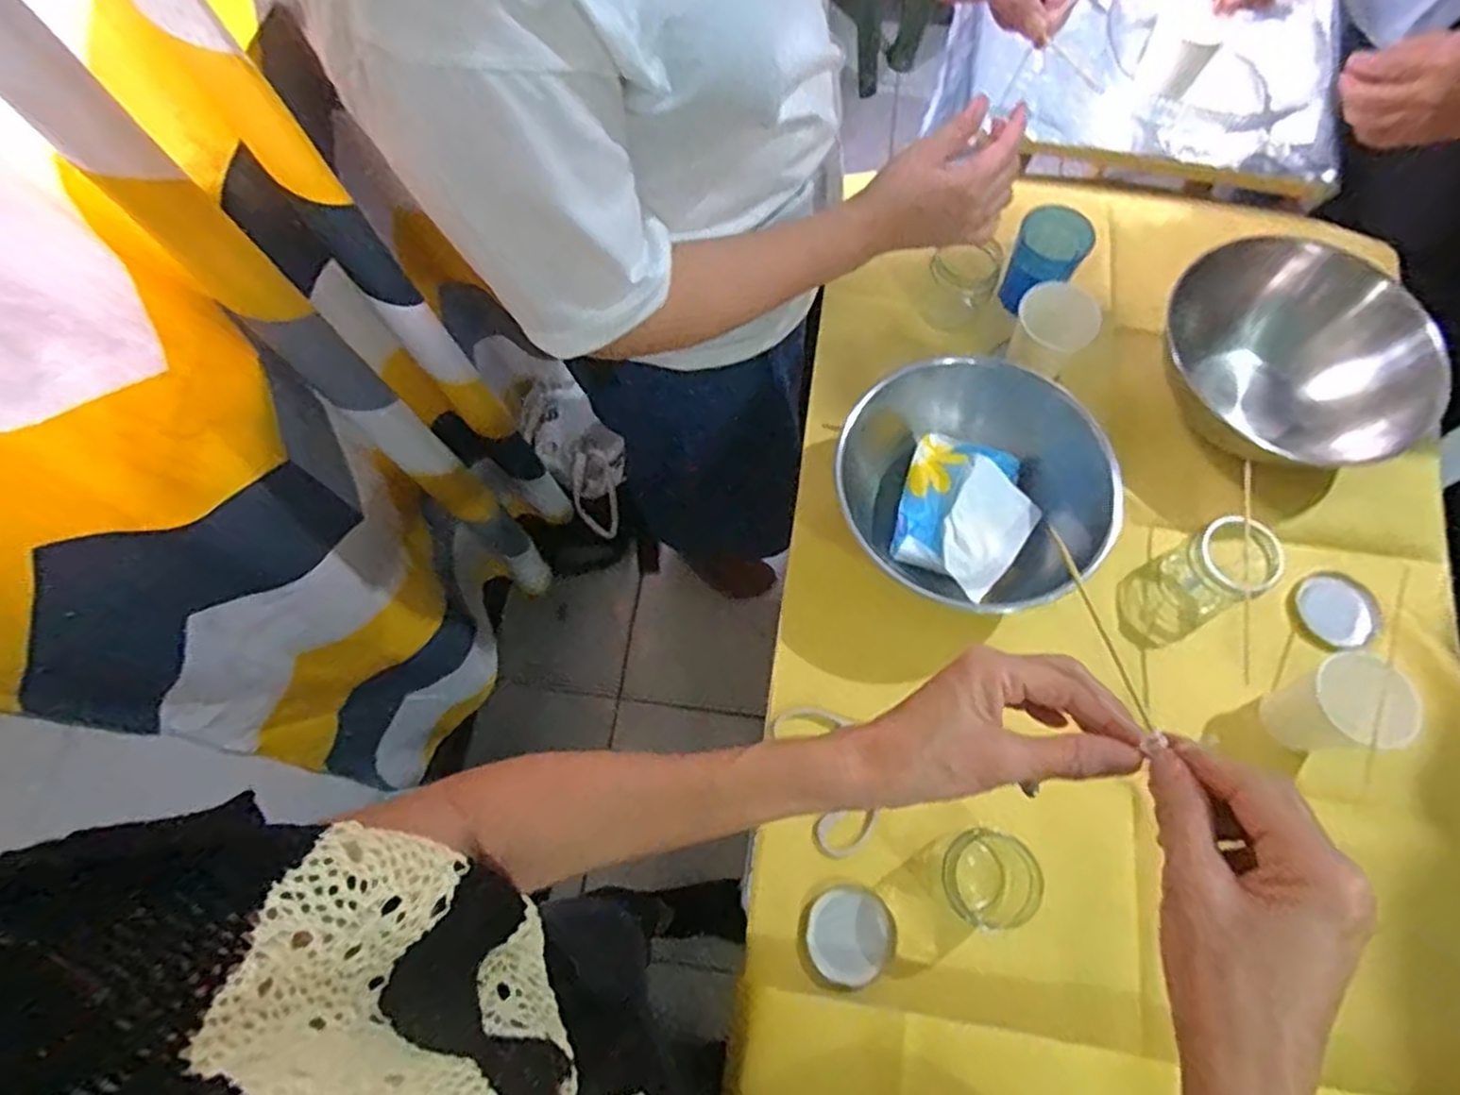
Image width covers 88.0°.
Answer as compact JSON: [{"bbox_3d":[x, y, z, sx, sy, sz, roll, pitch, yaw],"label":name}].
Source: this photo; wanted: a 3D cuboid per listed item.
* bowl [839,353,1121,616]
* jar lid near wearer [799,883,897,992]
[{"bbox_3d":[0.214,-0.059,0.683,0.201,0.127,0.194,-1,69,1],"label":"bowl"},{"bbox_3d":[0.093,0.310,0.601,0.076,0.006,0.070,-42,73,-14],"label":"jar lid near wearer"}]

